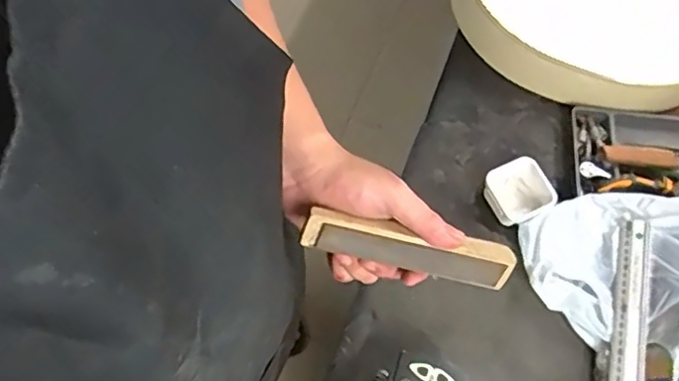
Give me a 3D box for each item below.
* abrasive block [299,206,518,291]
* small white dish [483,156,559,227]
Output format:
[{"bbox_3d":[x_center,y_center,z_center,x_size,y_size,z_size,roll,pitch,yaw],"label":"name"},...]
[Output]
[{"bbox_3d":[0.058,0.047,0.499,0.182,0.022,0.037,13,109,-15],"label":"abrasive block"},{"bbox_3d":[0.229,0.004,0.775,0.078,0.046,0.075,-29,72,-14],"label":"small white dish"}]

